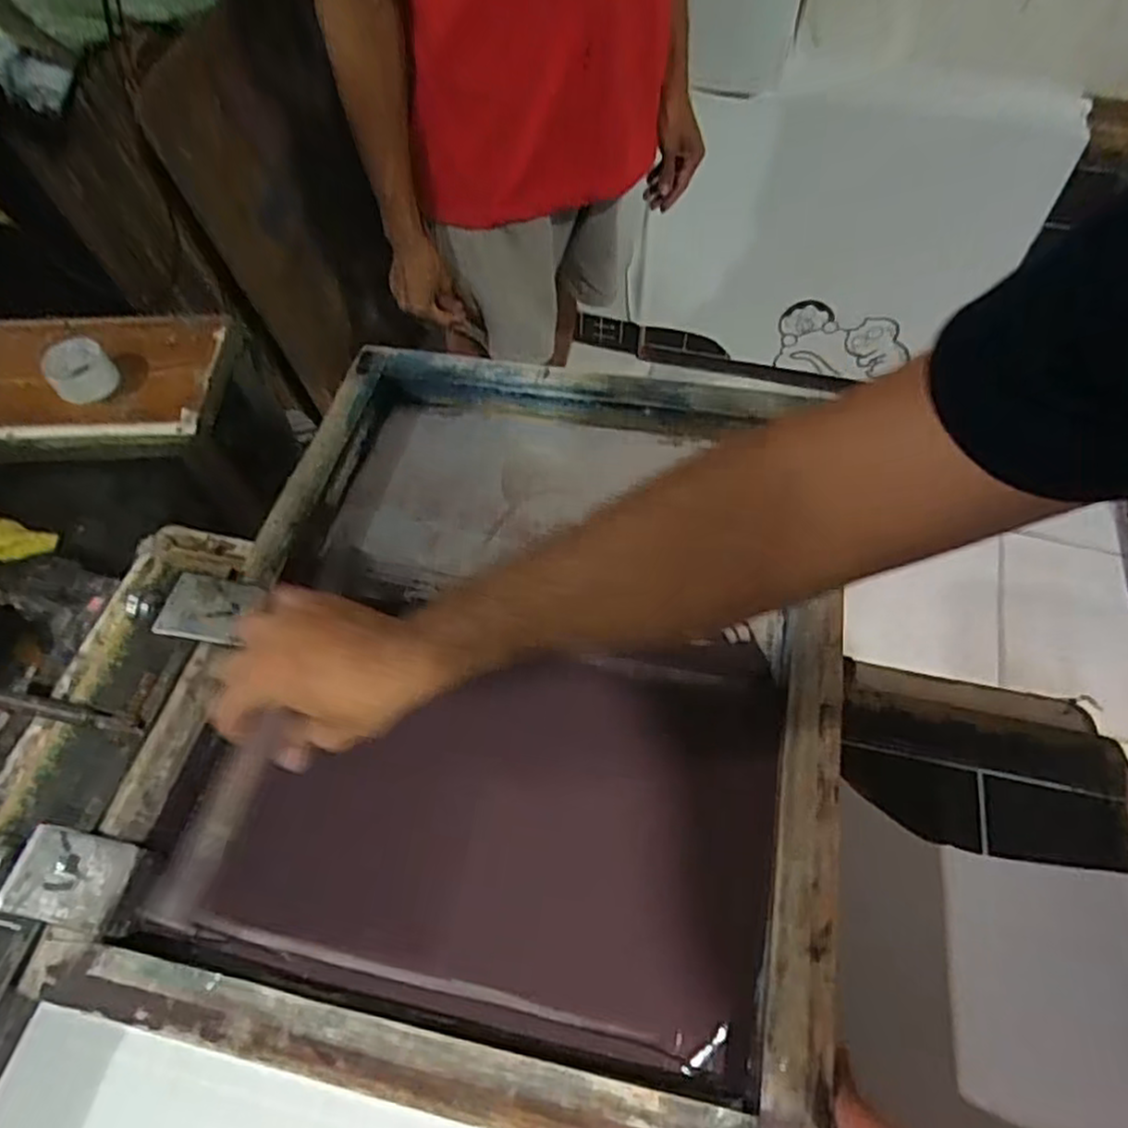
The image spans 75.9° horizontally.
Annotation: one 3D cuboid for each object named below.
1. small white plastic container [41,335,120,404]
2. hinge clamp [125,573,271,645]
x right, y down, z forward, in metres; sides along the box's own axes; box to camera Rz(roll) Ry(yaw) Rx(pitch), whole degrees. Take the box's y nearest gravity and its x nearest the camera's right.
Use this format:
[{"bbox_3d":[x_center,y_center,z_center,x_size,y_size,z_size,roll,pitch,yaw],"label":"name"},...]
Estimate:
[{"bbox_3d":[-0.664,-0.267,0.994,0.080,0.033,0.102,-40,66,-19],"label":"small white plastic container"},{"bbox_3d":[-0.290,0.032,0.560,0.102,0.021,0.054,6,60,12],"label":"hinge clamp"}]

